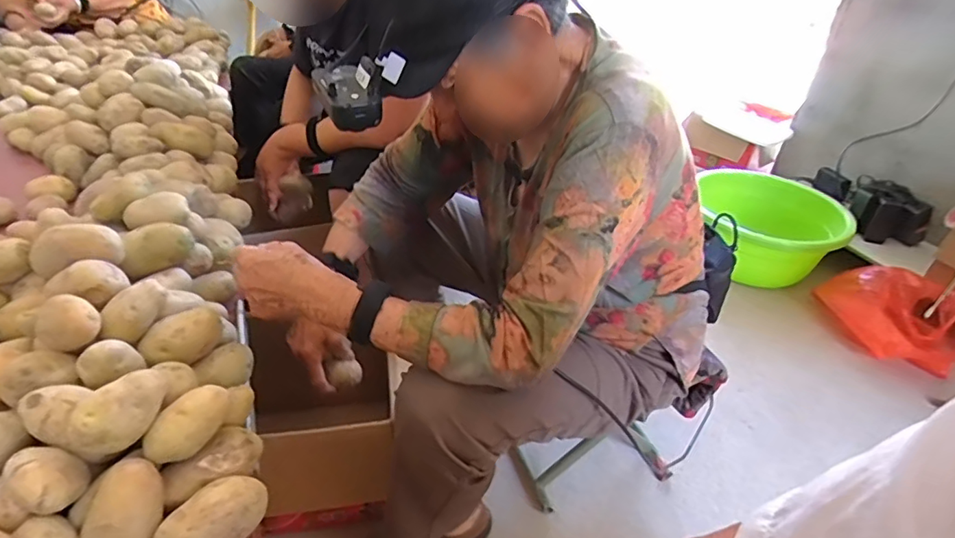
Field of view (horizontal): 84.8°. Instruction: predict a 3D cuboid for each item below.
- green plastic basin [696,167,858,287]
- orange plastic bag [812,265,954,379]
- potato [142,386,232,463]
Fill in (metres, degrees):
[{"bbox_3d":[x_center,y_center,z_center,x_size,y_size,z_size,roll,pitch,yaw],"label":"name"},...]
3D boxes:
[{"bbox_3d":[0.819,-0.119,1.513,0.384,0.196,0.419,3,36,-2],"label":"green plastic basin"},{"bbox_3d":[0.975,0.100,1.214,0.192,0.146,0.286,-21,43,-31],"label":"orange plastic bag"},{"bbox_3d":[-0.252,0.134,0.459,0.035,0.032,0.072,21,39,22],"label":"potato"}]

